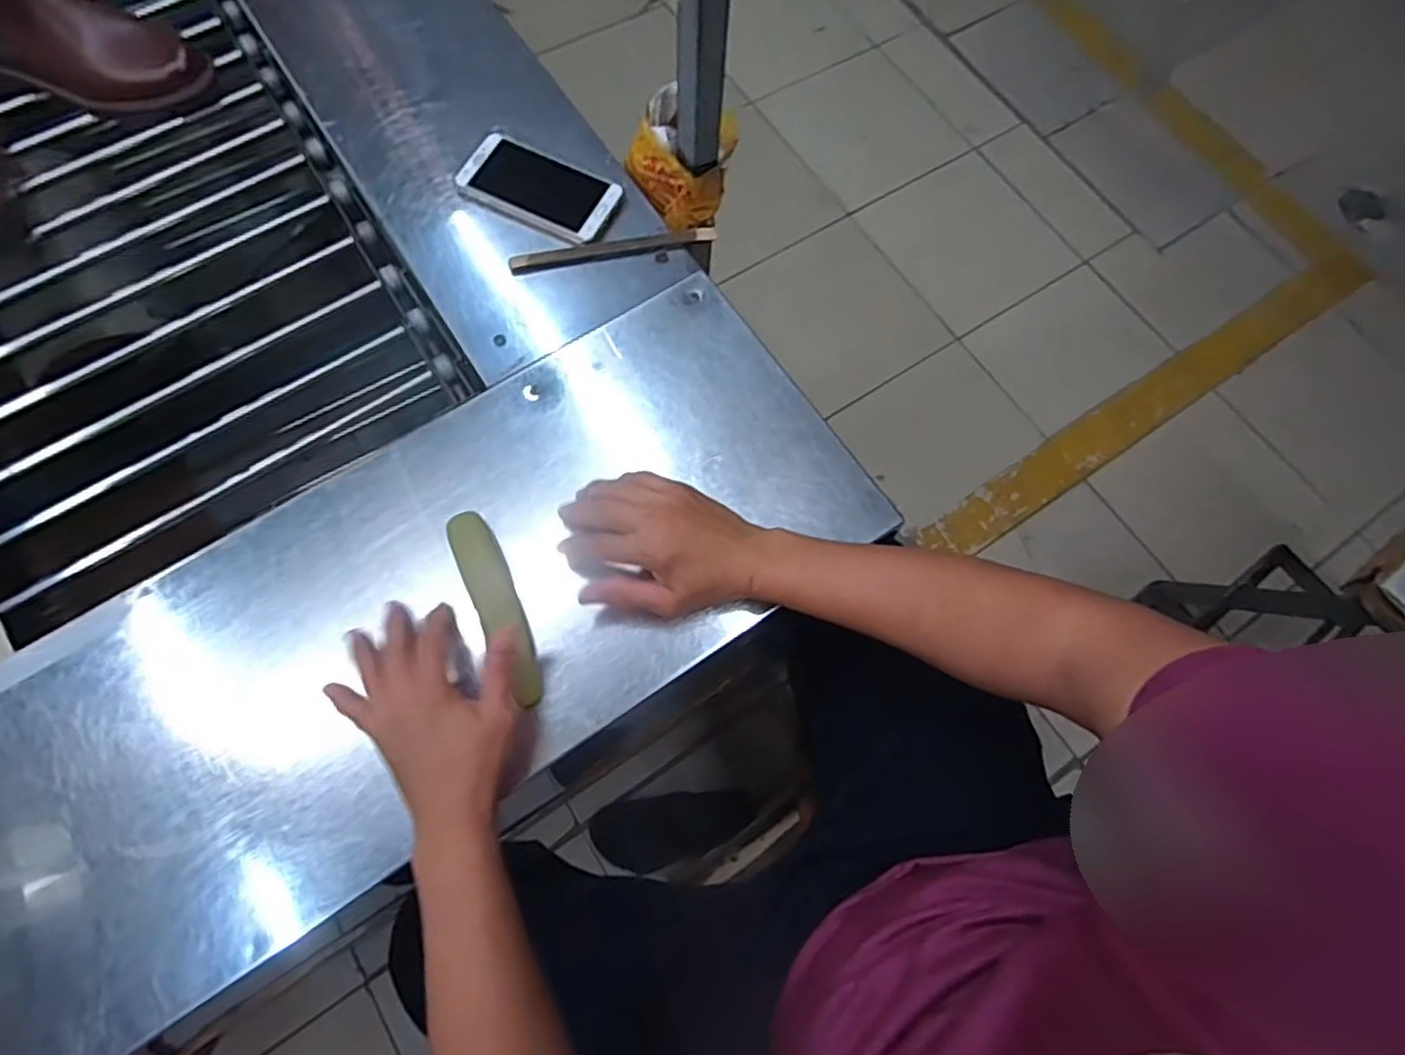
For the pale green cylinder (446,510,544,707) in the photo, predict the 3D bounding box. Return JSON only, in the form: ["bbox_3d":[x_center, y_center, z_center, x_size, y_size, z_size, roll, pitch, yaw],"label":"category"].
[{"bbox_3d":[-0.159,0.062,0.545,0.033,0.023,0.156,-25,81,-9],"label":"pale green cylinder"}]

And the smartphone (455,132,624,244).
[{"bbox_3d":[-0.159,-0.328,0.675,0.152,0.010,0.081,26,74,7],"label":"smartphone"}]

